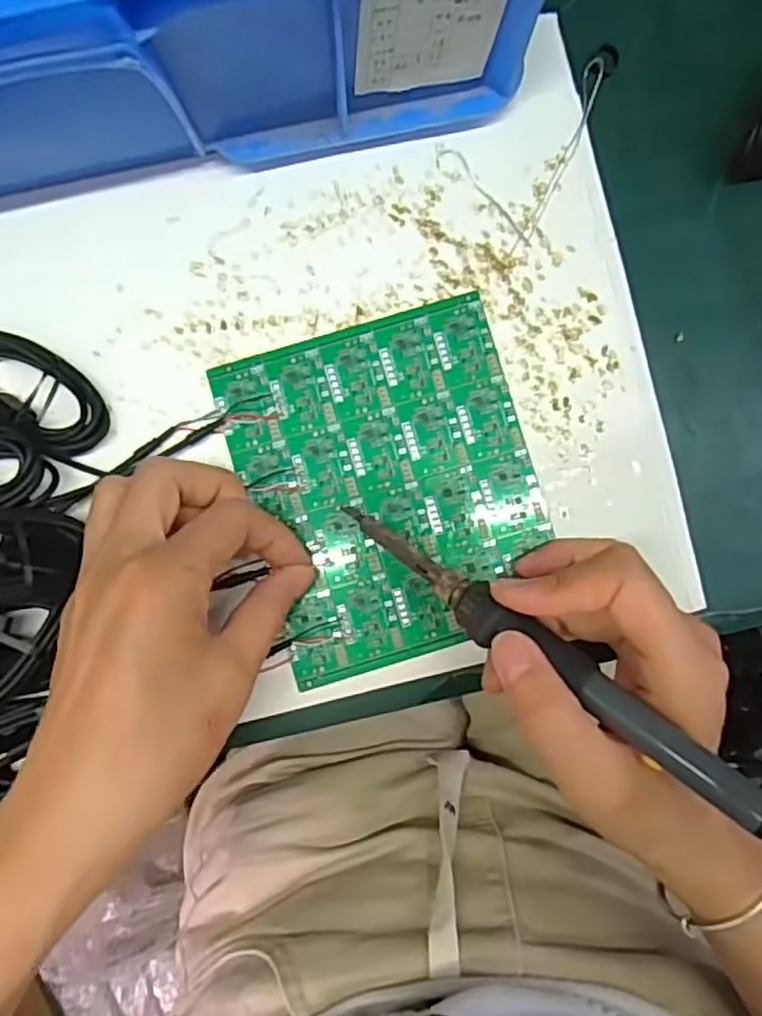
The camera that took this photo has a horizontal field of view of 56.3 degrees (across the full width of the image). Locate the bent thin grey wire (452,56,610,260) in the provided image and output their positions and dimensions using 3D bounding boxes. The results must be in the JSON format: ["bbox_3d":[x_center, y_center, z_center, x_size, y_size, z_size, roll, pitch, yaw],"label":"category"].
[{"bbox_3d":[0.080,-0.156,0.315,0.010,0.007,0.095,22,87,0],"label":"bent thin grey wire"}]

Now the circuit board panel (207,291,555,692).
[{"bbox_3d":[0.005,-0.009,0.309,0.121,0.004,0.143,-17,88,-1],"label":"circuit board panel"}]

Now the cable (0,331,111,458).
[{"bbox_3d":[-0.152,-0.050,0.301,0.074,0.020,0.041,19,87,0],"label":"cable"}]

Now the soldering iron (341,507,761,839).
[{"bbox_3d":[0.063,0.057,0.250,0.217,0.020,0.016,36,87,27],"label":"soldering iron"}]

